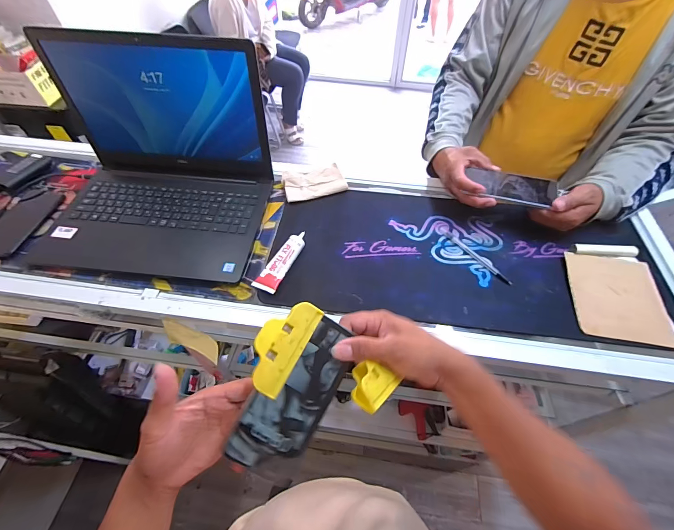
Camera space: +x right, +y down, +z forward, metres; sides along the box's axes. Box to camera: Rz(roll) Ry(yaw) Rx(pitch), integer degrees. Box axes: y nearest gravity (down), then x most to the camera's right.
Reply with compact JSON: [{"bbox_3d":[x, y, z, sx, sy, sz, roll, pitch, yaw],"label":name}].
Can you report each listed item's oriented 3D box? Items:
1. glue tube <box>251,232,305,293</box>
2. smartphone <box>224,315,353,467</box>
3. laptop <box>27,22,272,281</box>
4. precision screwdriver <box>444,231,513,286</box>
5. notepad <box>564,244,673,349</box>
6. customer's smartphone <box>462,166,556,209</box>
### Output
[{"bbox_3d":[-0.095,-0.007,0.562,0.042,0.026,0.125,23,57,15],"label":"glue tube"},{"bbox_3d":[-0.038,0.128,0.327,0.070,0.004,0.155,36,68,-9],"label":"smartphone"},{"bbox_3d":[-0.332,-0.165,0.542,0.372,0.236,0.288,5,54,3],"label":"laptop"},{"bbox_3d":[0.254,-0.016,0.585,0.012,0.006,0.148,-31,60,-21],"label":"precision screwdriver"},{"bbox_3d":[0.470,0.035,0.539,0.141,0.029,0.192,9,54,6],"label":"notepad"},{"bbox_3d":[0.325,-0.144,0.594,0.148,0.015,0.081,13,55,9],"label":"customer's smartphone"}]

